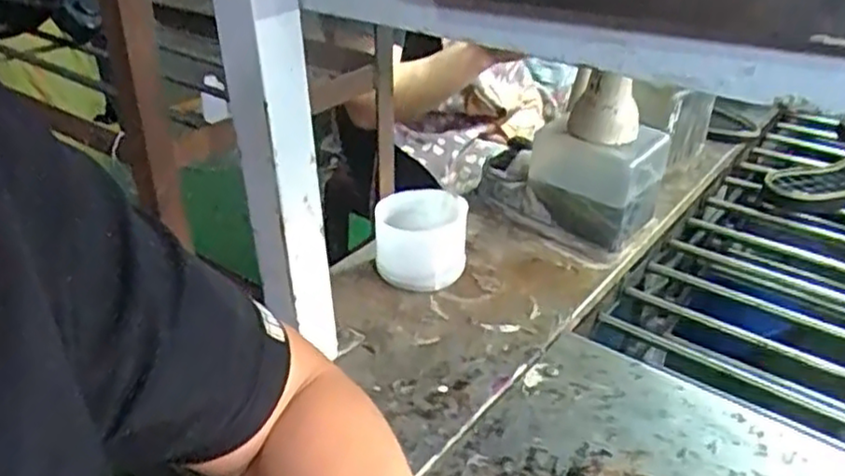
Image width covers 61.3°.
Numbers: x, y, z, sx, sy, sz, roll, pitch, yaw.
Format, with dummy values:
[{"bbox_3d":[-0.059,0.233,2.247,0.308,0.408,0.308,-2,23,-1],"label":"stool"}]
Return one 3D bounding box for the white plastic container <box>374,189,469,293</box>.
[{"bbox_3d":[-0.001,0.005,0.709,0.089,0.070,0.089,0,32,1],"label":"white plastic container"}]

